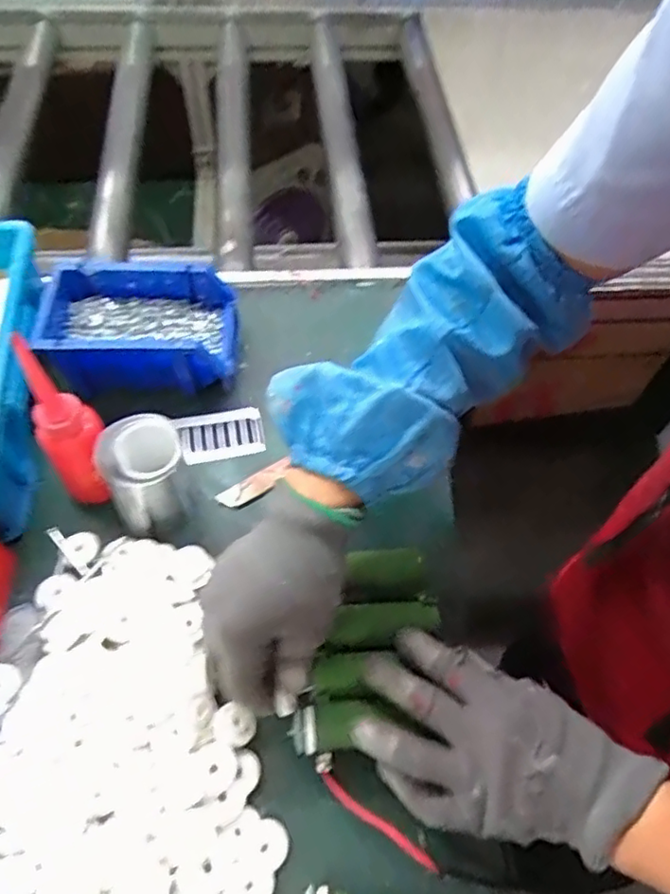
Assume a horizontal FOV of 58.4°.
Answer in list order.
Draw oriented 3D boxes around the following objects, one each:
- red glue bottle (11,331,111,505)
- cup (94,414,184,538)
[{"bbox_3d":[-0.189,-0.008,0.427,0.041,0.130,0.051,-2,59,-4],"label":"red glue bottle"},{"bbox_3d":[-0.142,0.023,0.454,0.056,0.075,0.061,1,58,-2],"label":"cup"}]

